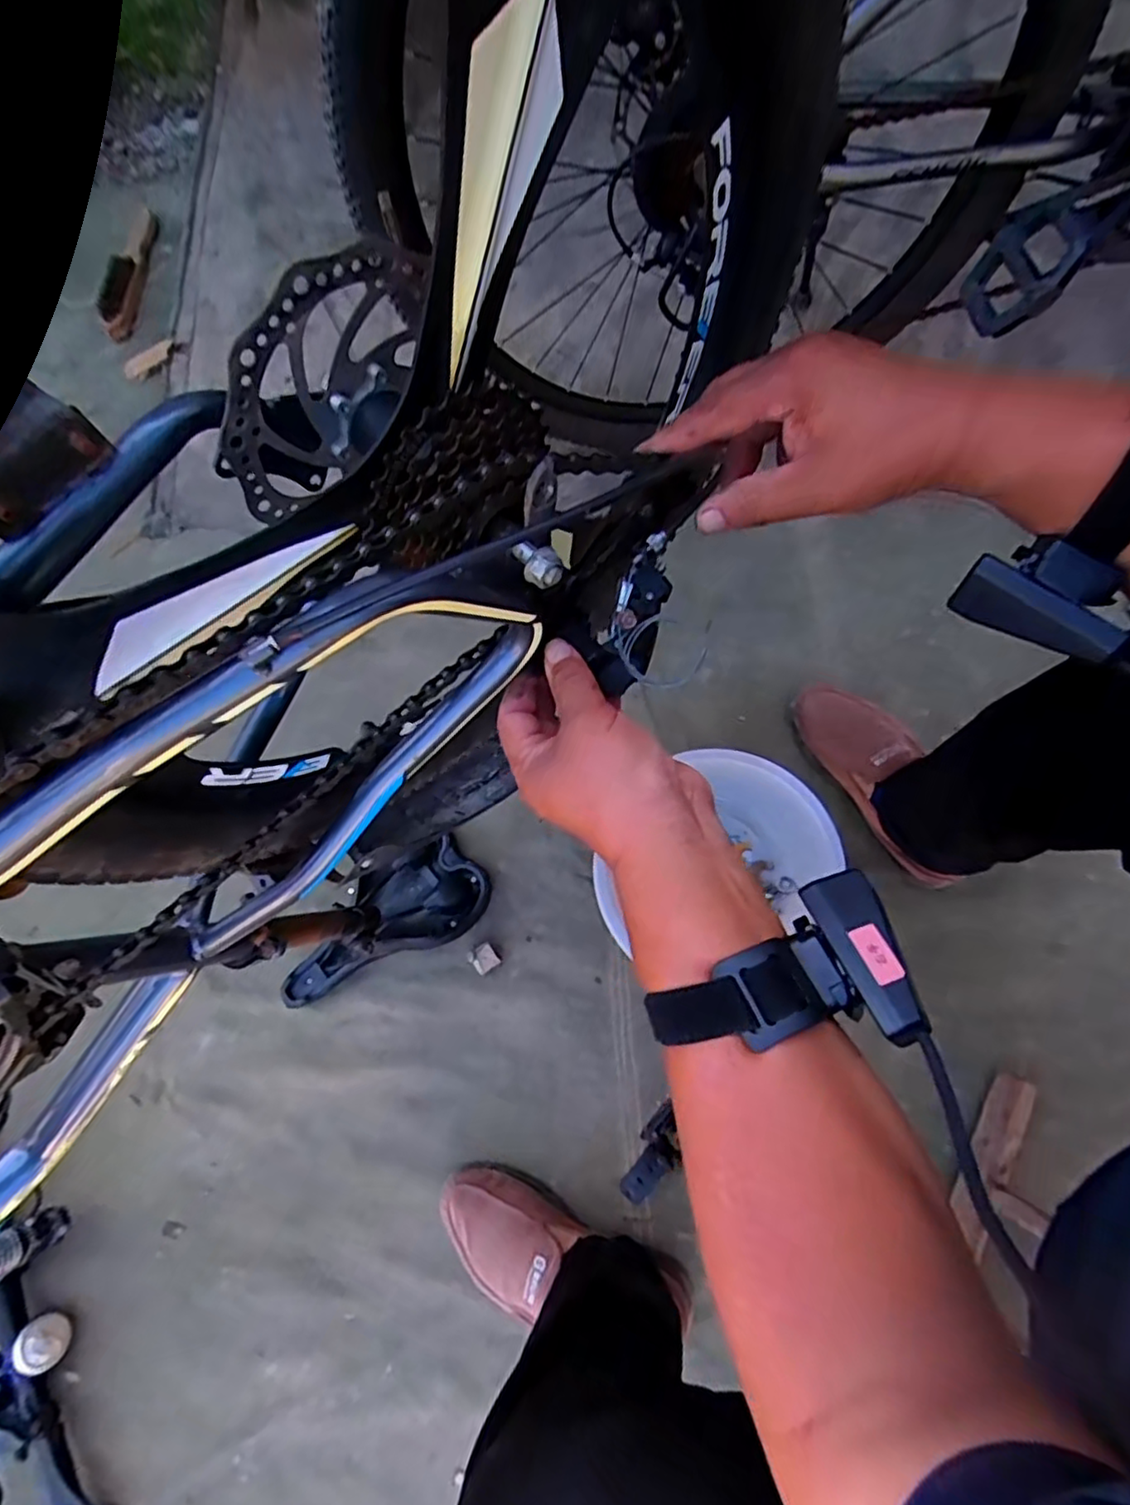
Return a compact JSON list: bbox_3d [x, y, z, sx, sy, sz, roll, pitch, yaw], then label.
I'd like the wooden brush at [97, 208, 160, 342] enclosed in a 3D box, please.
[{"bbox_3d":[-0.687,-0.765,1.024,0.054,0.035,0.272,0,75,4],"label":"wooden brush"}]

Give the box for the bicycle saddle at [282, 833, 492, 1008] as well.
[{"bbox_3d":[-0.206,0.197,0.727,0.254,0.062,0.107,-33,76,-5],"label":"bicycle saddle"}]

